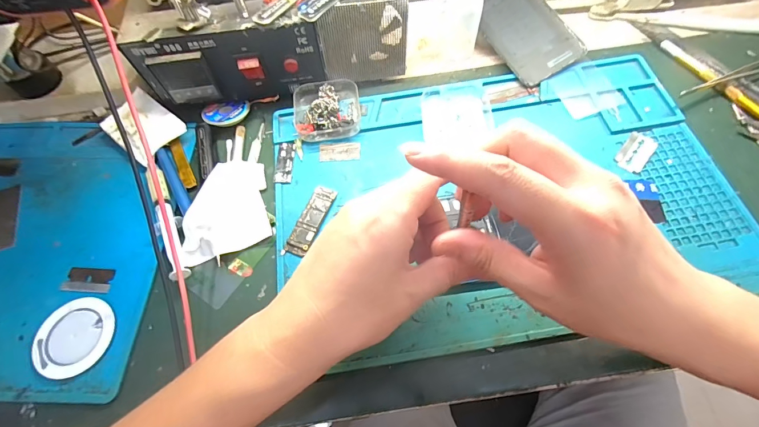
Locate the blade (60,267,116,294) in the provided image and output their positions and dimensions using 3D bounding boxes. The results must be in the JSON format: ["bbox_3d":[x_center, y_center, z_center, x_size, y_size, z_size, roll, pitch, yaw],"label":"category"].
[{"bbox_3d":[-0.234,0.054,0.288,0.039,0.004,0.021,2,53,3],"label":"blade"}]

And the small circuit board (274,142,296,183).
[{"bbox_3d":[-0.087,-0.047,0.330,0.016,0.004,0.042,0,64,3],"label":"small circuit board"}]

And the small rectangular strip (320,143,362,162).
[{"bbox_3d":[-0.037,-0.058,0.333,0.038,0.004,0.018,-3,64,2],"label":"small rectangular strip"}]

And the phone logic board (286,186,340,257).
[{"bbox_3d":[-0.057,0.005,0.303,0.020,0.004,0.063,23,67,6],"label":"phone logic board"}]

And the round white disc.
[{"bbox_3d":[-0.226,0.091,0.265,0.052,0.007,0.054,-1,64,3],"label":"round white disc"}]

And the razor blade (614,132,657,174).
[{"bbox_3d":[0.226,-0.055,0.315,0.023,0.004,0.046,38,72,19],"label":"razor blade"}]

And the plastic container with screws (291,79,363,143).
[{"bbox_3d":[-0.051,-0.101,0.342,0.063,0.019,0.061,-9,64,-1],"label":"plastic container with screws"}]

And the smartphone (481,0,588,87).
[{"bbox_3d":[0.140,-0.207,0.376,0.070,0.004,0.154,-31,76,0],"label":"smartphone"}]

